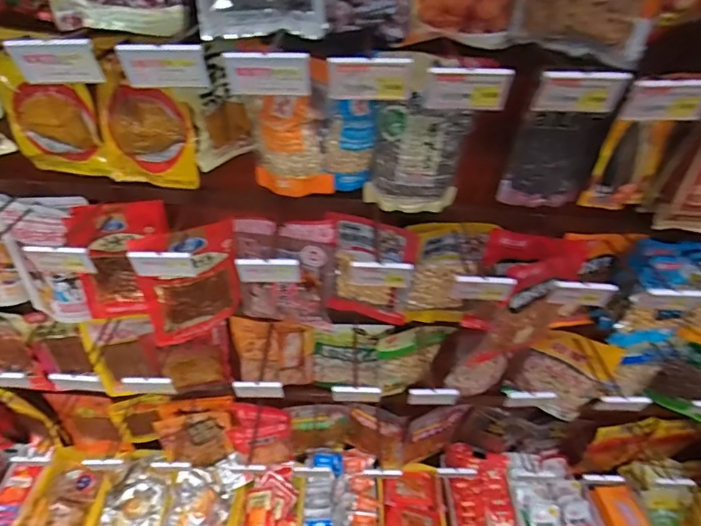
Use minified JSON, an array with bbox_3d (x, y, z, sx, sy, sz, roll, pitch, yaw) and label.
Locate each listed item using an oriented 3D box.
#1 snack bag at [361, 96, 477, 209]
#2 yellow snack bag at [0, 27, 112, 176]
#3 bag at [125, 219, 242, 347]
[{"bbox_3d":[0.106,-0.161,0.739,0.146,0.183,0.031,1,41,-4],"label":"snack bag"},{"bbox_3d":[-0.433,-0.221,0.673,0.124,0.209,0.022,1,41,-5],"label":"yellow snack bag"},{"bbox_3d":[-0.274,0.035,0.815,0.165,0.256,0.031,-24,48,-29],"label":"bag"}]

